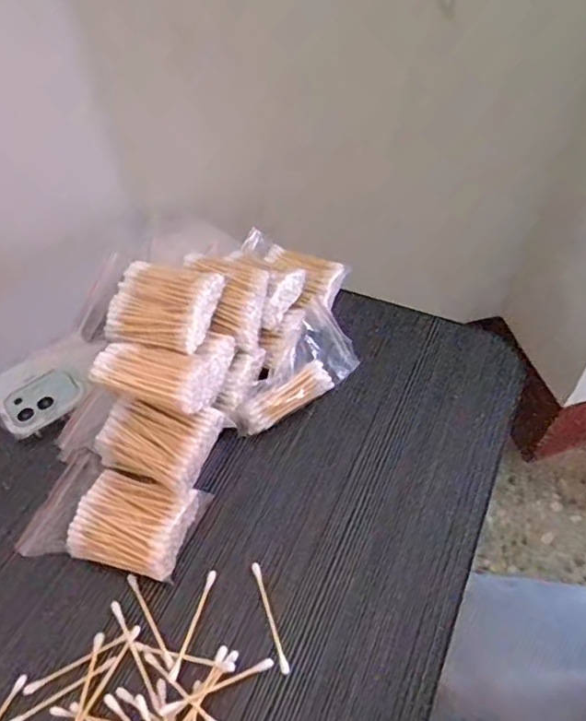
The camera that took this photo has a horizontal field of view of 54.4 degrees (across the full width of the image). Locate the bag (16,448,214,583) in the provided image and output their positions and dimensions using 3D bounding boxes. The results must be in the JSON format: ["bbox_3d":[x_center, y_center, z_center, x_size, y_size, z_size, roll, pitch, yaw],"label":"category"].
[{"bbox_3d":[-0.123,0.108,0.397,0.109,0.026,0.077,13,55,13],"label":"bag"}]

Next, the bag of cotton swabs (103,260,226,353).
[{"bbox_3d":[-0.096,-0.041,0.428,0.072,0.023,0.064,13,76,15],"label":"bag of cotton swabs"}]

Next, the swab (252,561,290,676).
[{"bbox_3d":[-0.015,0.164,0.367,0.006,0.006,0.069,-16,53,-9],"label":"swab"}]

